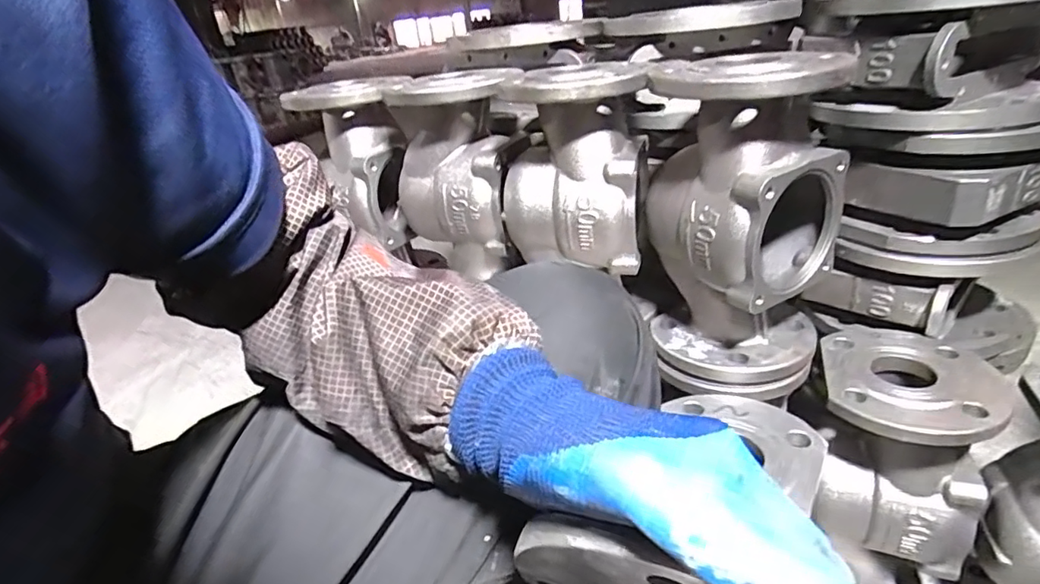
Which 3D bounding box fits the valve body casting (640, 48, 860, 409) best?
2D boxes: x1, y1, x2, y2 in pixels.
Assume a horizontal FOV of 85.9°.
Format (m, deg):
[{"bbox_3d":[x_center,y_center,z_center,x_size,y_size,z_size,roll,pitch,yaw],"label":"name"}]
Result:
[{"bbox_3d":[0.200,-0.062,0.515,0.163,0.274,0.138,4,28,20],"label":"valve body casting"}]

